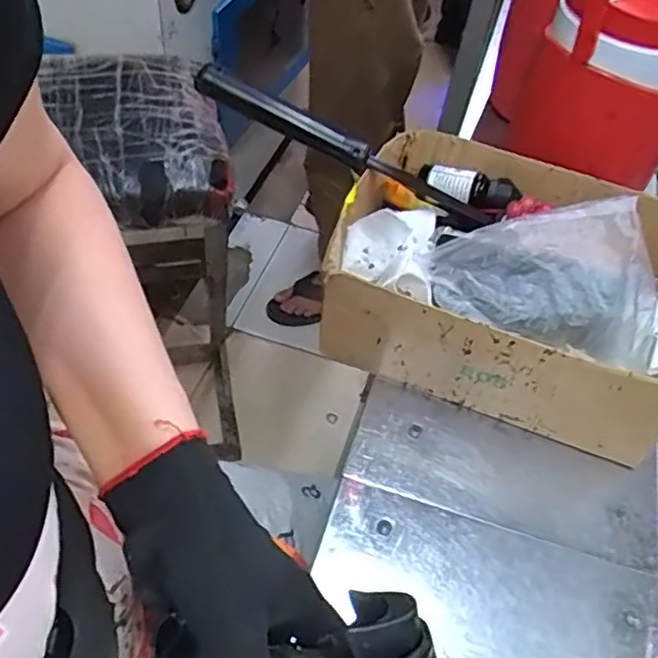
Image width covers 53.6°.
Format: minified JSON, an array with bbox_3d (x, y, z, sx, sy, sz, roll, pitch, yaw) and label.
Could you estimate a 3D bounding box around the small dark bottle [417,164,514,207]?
[{"bbox_3d":[0.118,-0.125,0.569,0.082,0.024,0.031,19,51,10],"label":"small dark bottle"}]

